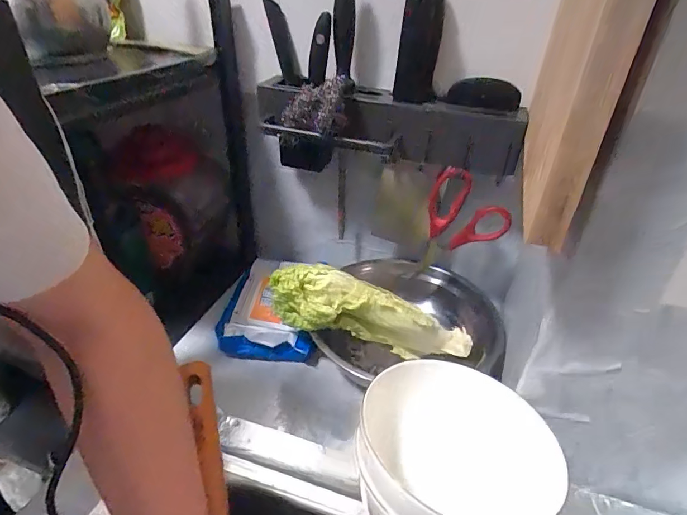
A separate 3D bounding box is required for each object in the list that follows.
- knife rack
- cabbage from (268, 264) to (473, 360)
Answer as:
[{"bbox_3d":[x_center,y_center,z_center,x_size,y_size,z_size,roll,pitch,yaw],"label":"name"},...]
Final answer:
[{"bbox_3d":[0.038,-0.142,0.469,0.297,0.068,0.067,14,35,18],"label":"knife rack"},{"bbox_3d":[0.034,0.069,0.477,0.236,0.069,0.039,20,32,-11],"label":"cabbage"}]

